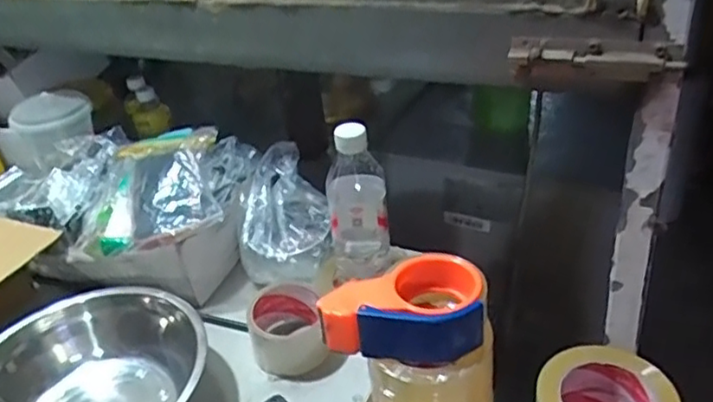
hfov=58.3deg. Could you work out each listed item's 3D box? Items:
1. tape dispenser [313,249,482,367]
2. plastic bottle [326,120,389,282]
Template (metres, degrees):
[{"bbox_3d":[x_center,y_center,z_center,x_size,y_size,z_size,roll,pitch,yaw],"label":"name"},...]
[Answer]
[{"bbox_3d":[0.044,0.093,0.571,0.133,0.058,0.090,3,34,15],"label":"tape dispenser"},{"bbox_3d":[0.001,0.009,0.713,0.066,0.200,0.064,-5,33,4],"label":"plastic bottle"}]

